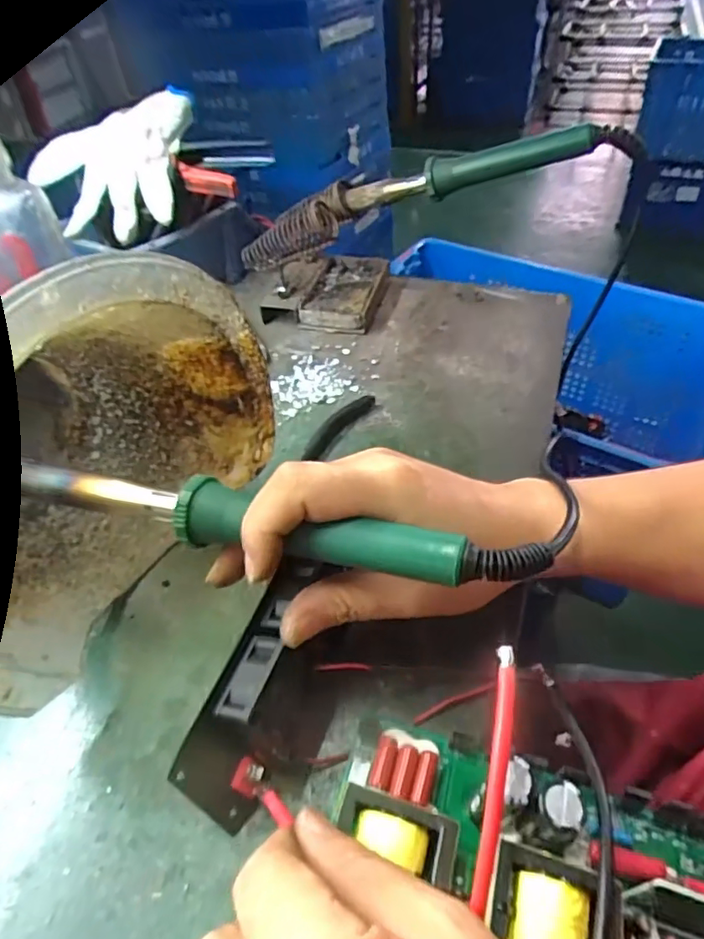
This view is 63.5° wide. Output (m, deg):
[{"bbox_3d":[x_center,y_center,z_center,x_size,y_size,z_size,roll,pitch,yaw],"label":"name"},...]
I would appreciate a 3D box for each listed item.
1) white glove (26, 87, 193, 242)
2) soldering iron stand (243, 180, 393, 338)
[{"bbox_3d":[-0.222,-0.278,0.529,0.146,0.045,0.139,-1,73,9],"label":"white glove"},{"bbox_3d":[-0.032,-0.202,0.538,0.124,0.094,0.109,10,47,14],"label":"soldering iron stand"}]

